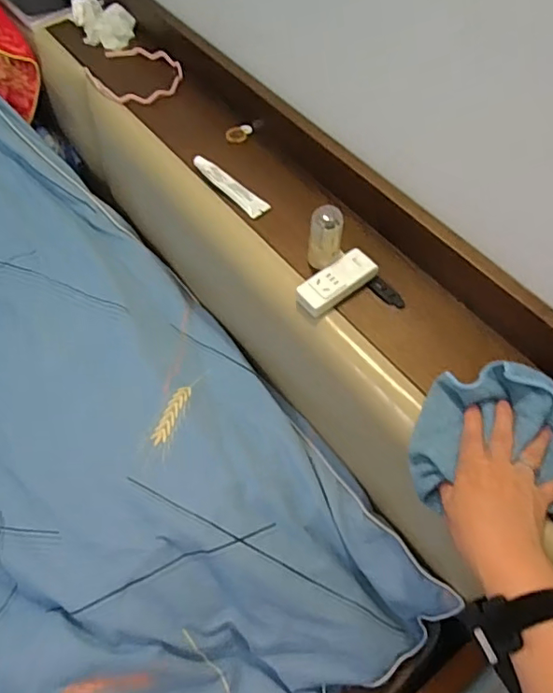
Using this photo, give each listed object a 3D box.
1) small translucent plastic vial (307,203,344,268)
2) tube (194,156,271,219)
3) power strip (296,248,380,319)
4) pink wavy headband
[{"bbox_3d":[0.055,-0.119,0.607,0.036,0.075,0.028,6,57,3],"label":"small translucent plastic vial"},{"bbox_3d":[-0.060,-0.209,0.703,0.029,0.016,0.123,-38,65,-23],"label":"tube"},{"bbox_3d":[0.067,-0.072,0.609,0.093,0.020,0.040,-34,64,-21],"label":"power strip"},{"bbox_3d":[-0.215,-0.417,0.829,0.126,0.008,0.148,-28,62,-18],"label":"pink wavy headband"}]

